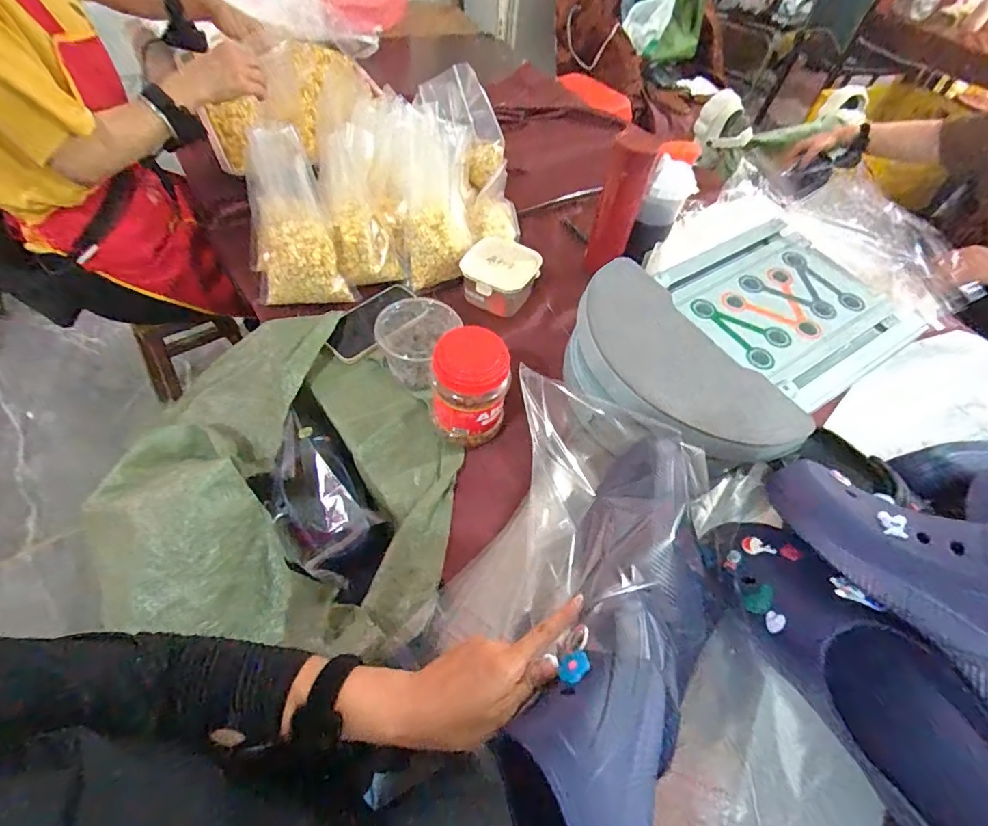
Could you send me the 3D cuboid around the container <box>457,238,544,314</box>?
[{"bbox_3d":[0.007,-0.209,0.768,0.109,0.074,0.102,28,56,14],"label":"container"}]

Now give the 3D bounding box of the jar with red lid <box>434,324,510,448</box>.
[{"bbox_3d":[-0.031,-0.028,0.596,0.093,0.142,0.077,2,54,-4],"label":"jar with red lid"}]

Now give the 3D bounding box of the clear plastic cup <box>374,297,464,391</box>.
[{"bbox_3d":[-0.112,-0.100,0.680,0.097,0.085,0.097,3,54,-4],"label":"clear plastic cup"}]

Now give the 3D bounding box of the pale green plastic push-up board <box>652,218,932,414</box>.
[{"bbox_3d":[0.431,-0.161,0.724,0.320,0.028,0.295,-27,61,-23],"label":"pale green plastic push-up board"}]

